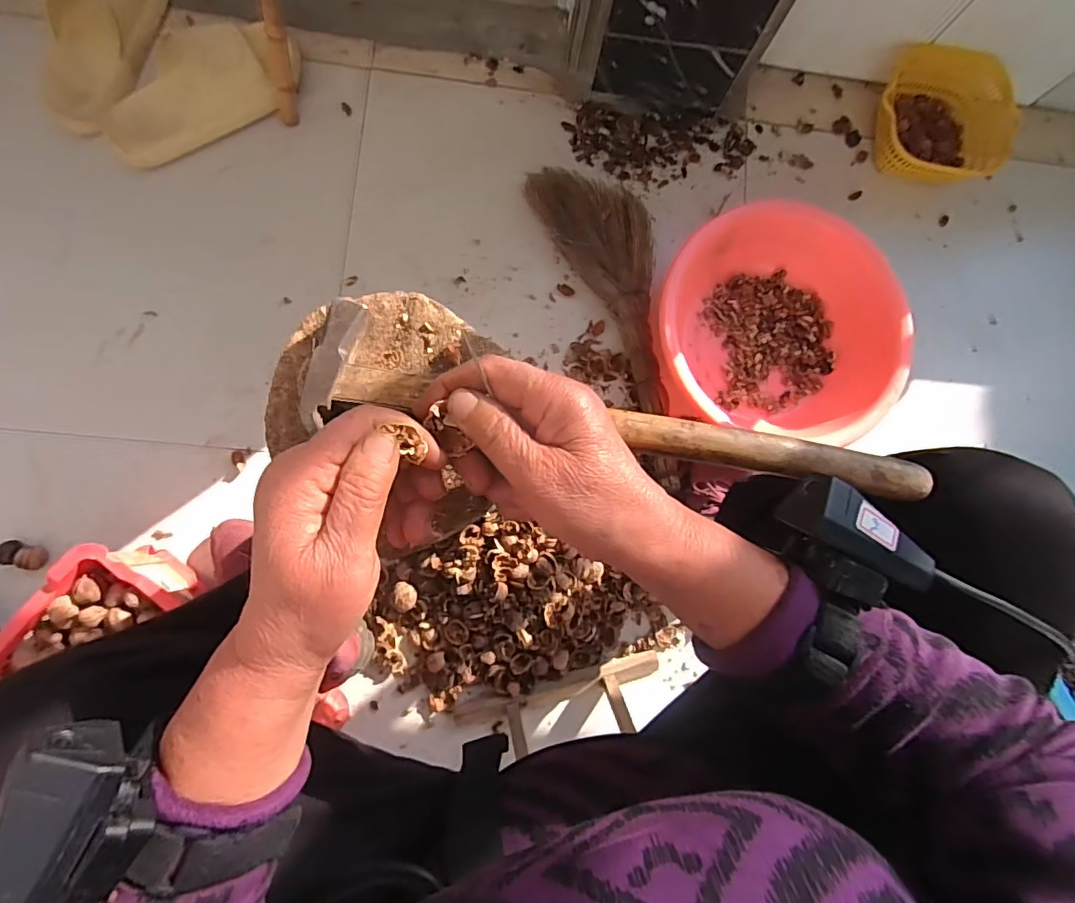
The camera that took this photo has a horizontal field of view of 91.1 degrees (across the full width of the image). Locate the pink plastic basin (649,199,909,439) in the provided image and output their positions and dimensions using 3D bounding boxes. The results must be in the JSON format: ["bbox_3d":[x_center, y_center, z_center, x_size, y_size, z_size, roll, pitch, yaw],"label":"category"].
[{"bbox_3d":[0.331,-0.189,0.768,0.319,0.114,0.321,1,84,-6],"label":"pink plastic basin"}]

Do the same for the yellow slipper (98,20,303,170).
[{"bbox_3d":[-0.471,-0.503,0.732,0.285,0.075,0.104,-35,89,-8],"label":"yellow slipper"}]

